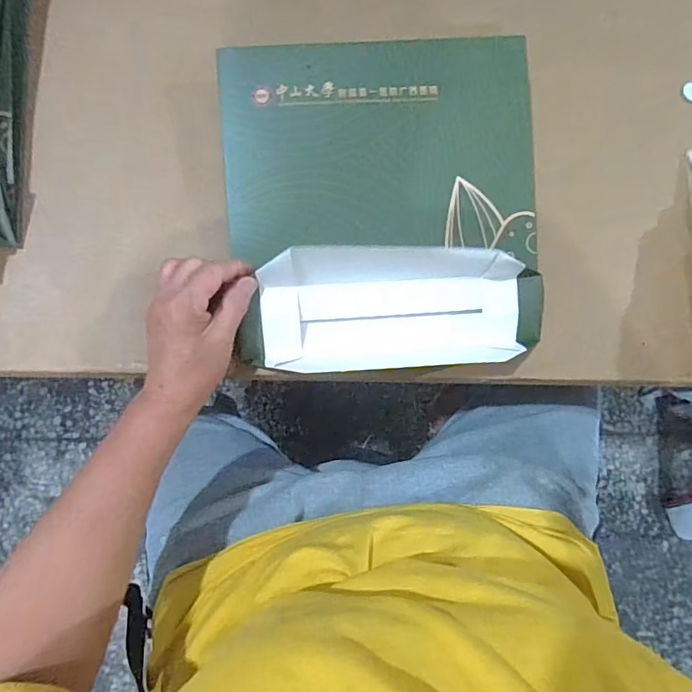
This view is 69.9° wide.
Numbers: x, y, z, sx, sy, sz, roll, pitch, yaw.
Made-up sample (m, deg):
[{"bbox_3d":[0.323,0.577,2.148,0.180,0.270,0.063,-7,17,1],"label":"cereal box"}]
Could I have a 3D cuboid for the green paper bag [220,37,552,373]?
[{"bbox_3d":[0.033,-0.118,0.430,0.261,0.059,0.278,-4,84,-4],"label":"green paper bag"}]

